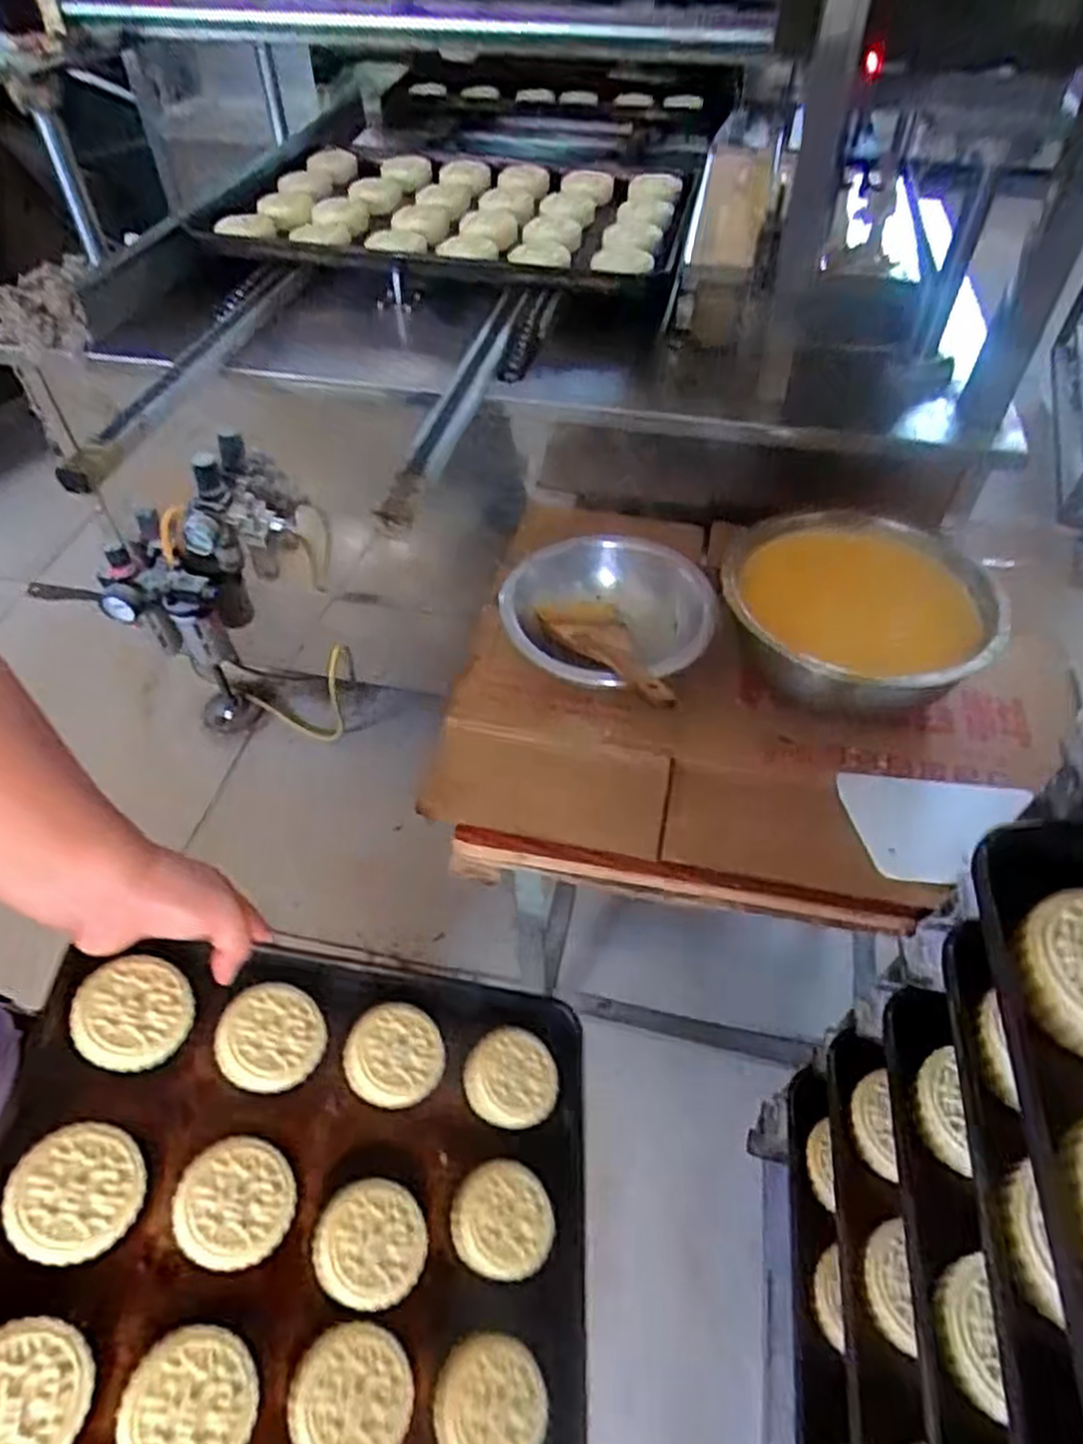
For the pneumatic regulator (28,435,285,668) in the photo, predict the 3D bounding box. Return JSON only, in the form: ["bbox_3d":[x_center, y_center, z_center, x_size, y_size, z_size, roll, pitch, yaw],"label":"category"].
[{"bbox_3d":[-0.458,-0.214,1.047,0.180,0.344,0.108,26,47,-24],"label":"pneumatic regulator"}]

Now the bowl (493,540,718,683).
[{"bbox_3d":[0.058,-0.082,0.709,0.173,0.070,0.175,0,51,0],"label":"bowl"}]

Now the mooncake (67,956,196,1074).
[{"bbox_3d":[-0.275,0.196,0.534,0.072,0.018,0.069,20,57,-23],"label":"mooncake"}]

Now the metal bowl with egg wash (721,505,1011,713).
[{"bbox_3d":[0.268,-0.086,0.686,0.219,0.109,0.202,0,51,0],"label":"metal bowl with egg wash"}]

